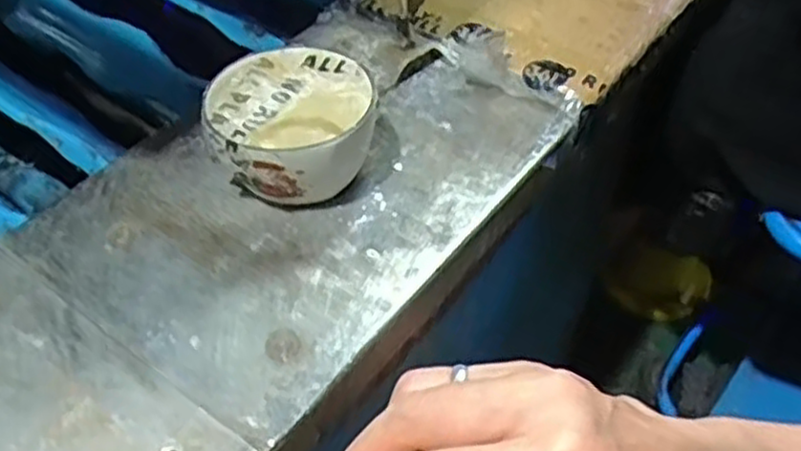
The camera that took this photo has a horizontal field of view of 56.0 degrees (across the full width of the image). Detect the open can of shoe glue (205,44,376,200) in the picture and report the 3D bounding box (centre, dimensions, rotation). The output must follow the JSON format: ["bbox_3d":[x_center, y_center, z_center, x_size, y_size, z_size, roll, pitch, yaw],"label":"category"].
[{"bbox_3d":[-0.069,-0.060,0.489,0.104,0.059,0.103,2,48,3],"label":"open can of shoe glue"}]

